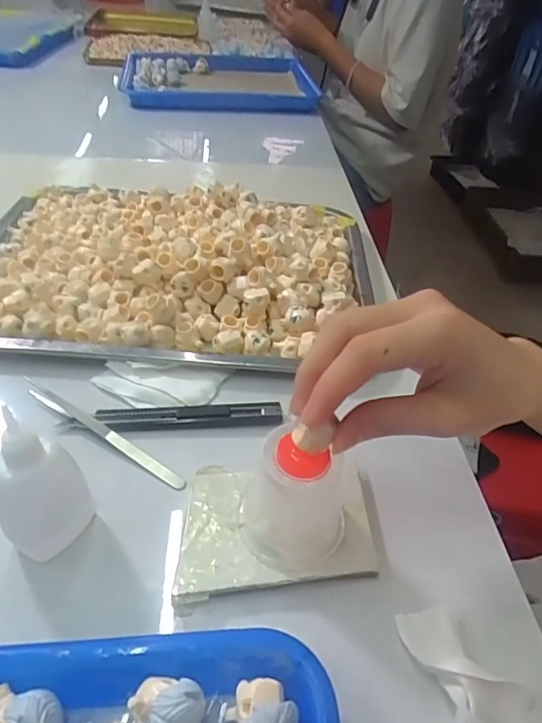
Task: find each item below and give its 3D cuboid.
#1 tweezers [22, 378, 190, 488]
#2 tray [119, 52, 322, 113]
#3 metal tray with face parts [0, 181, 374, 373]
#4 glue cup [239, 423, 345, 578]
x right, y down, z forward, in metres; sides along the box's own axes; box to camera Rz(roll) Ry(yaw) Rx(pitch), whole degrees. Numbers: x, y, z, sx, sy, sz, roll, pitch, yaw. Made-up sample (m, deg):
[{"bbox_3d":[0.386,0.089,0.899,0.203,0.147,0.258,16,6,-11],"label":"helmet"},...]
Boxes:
[{"bbox_3d":[-0.115,0.041,0.321,0.146,0.010,0.011,28,47,22],"label":"tweezers"},{"bbox_3d":[-0.095,-0.502,0.892,0.325,0.041,0.244,-3,44,-10],"label":"tray"},{"bbox_3d":[-0.091,-0.096,0.441,0.353,0.055,0.246,5,43,-2],"label":"metal tray with face parts"},{"bbox_3d":[0.015,0.071,0.256,0.057,0.066,0.049,0,44,-7],"label":"glue cup"}]

